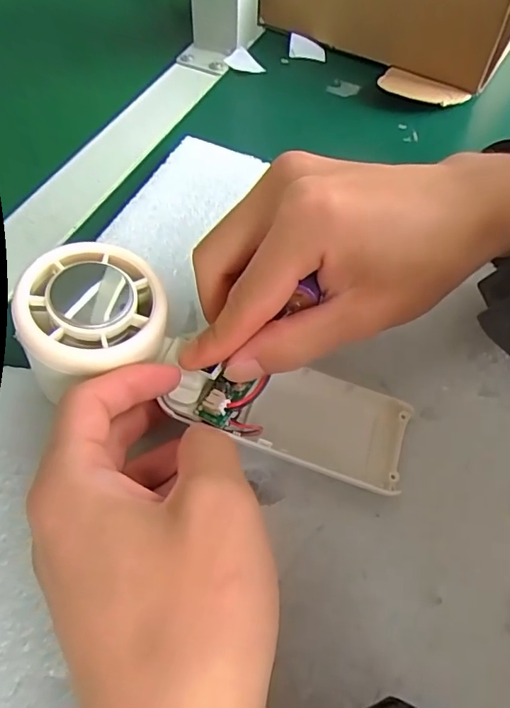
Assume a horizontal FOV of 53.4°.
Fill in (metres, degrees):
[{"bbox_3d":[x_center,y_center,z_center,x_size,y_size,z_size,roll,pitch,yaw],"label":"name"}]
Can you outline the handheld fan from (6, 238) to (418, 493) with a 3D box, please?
[{"bbox_3d":[-0.014,0.009,0.208,0.160,0.029,0.058,25,55,-14],"label":"handheld fan"}]

